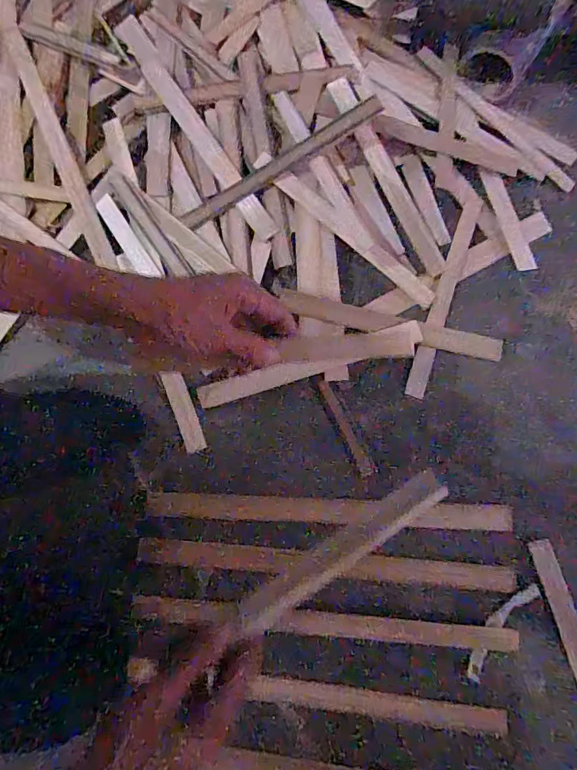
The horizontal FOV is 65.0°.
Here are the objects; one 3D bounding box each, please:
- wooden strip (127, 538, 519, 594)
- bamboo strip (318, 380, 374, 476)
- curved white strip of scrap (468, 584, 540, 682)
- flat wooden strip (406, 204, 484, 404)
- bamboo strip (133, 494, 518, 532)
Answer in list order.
[{"bbox_3d":[0.032,0.162,0.410,0.336,0.004,0.021,4,74,2],"label":"wooden strip"},{"bbox_3d":[0.057,0.041,0.448,0.012,0.007,0.101,-25,75,-6],"label":"bamboo strip"},{"bbox_3d":[0.184,0.212,0.395,0.020,0.004,0.097,41,79,11],"label":"curved white strip of scrap"},{"bbox_3d":[0.166,-0.095,0.479,0.021,0.007,0.229,22,78,-8],"label":"flat wooden strip"},{"bbox_3d":[0.035,0.118,0.423,0.333,0.005,0.022,2,74,1],"label":"bamboo strip"}]

